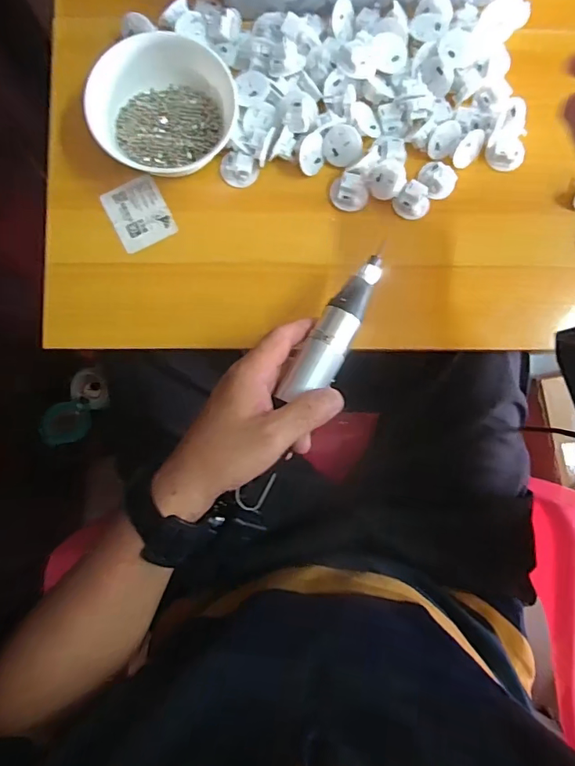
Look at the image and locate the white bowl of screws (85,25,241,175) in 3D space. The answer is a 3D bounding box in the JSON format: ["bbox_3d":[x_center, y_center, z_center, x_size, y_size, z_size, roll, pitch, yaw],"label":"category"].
[{"bbox_3d":[-0.107,-0.232,0.424,0.113,0.069,0.116,0,86,-2],"label":"white bowl of screws"}]

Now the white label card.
[{"bbox_3d":[-0.134,-0.154,0.439,0.051,0.008,0.060,-27,90,-6],"label":"white label card"}]

